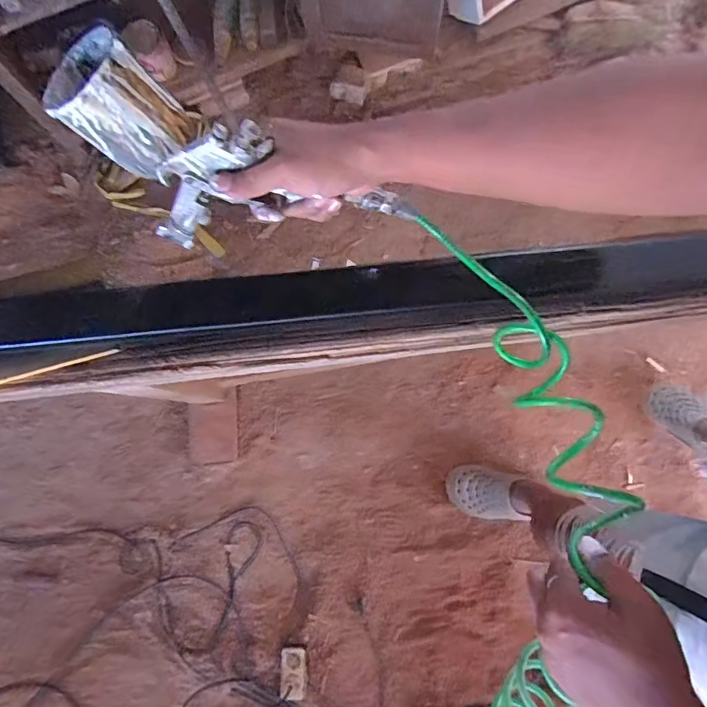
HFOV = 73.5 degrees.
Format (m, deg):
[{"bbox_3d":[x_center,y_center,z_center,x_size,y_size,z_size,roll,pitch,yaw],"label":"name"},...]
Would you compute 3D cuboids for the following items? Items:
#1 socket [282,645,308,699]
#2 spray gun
[{"bbox_3d":[-0.142,0.765,1.134,0.059,0.028,0.108,-2,79,2],"label":"socket"},{"bbox_3d":[-0.110,-0.162,0.423,0.309,0.116,0.110,18,76,-17],"label":"spray gun"}]

